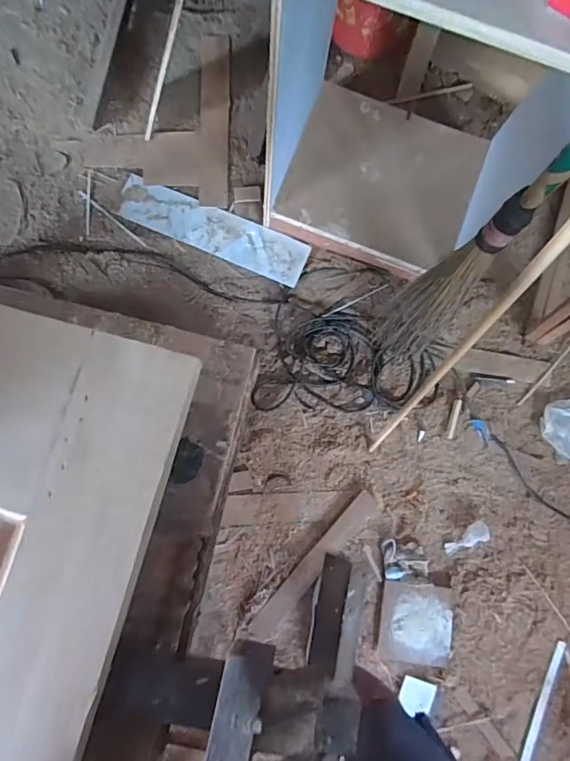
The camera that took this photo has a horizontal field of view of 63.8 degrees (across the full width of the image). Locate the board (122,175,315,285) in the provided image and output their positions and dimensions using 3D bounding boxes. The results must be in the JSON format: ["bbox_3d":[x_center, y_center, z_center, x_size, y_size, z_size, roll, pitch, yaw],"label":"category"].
[{"bbox_3d":[-0.226,-0.472,1.427,0.610,0.016,0.145,24,80,3],"label":"board"}]

